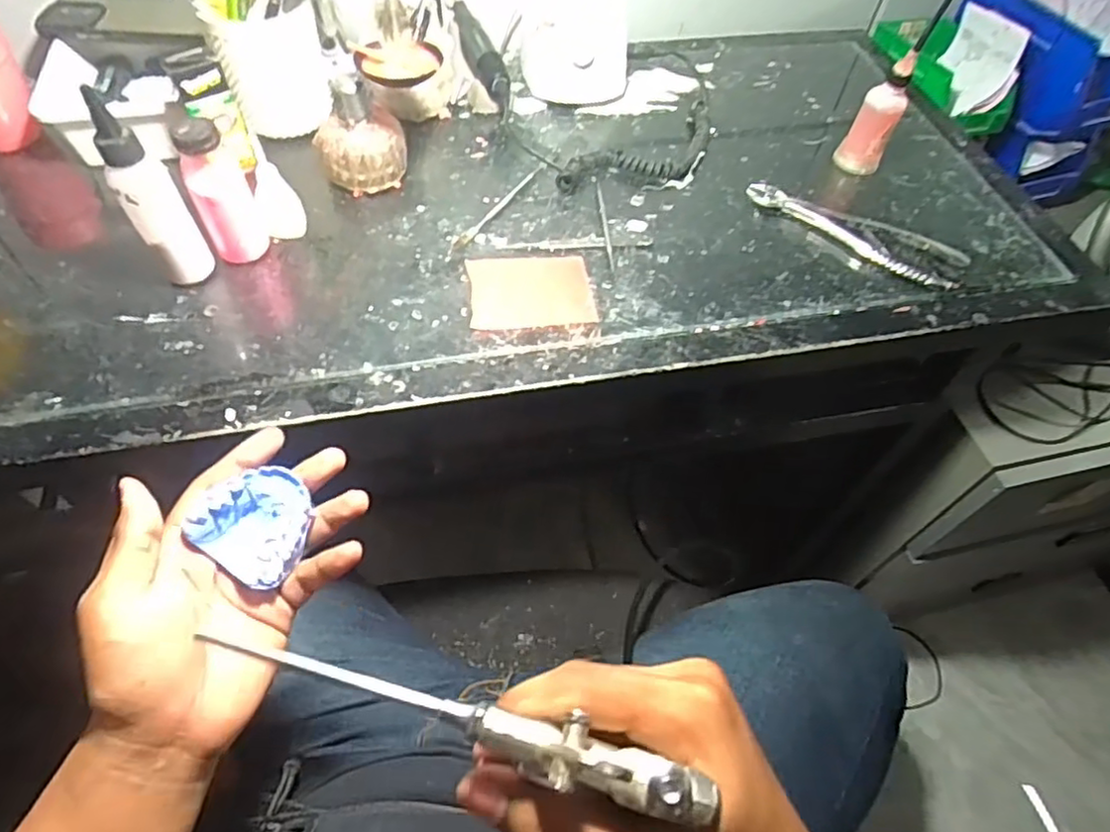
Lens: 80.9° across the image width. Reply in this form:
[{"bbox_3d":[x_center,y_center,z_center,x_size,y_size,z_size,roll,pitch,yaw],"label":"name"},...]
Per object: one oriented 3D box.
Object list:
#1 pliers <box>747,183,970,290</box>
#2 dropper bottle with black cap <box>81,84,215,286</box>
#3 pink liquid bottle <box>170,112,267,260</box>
[{"bbox_3d":[0.269,-0.168,0.590,0.195,0.009,0.054,29,59,15],"label":"pliers"},{"bbox_3d":[-0.290,-0.154,0.469,0.037,0.141,0.029,-32,63,-22],"label":"dropper bottle with black cap"},{"bbox_3d":[-0.256,-0.172,0.498,0.039,0.118,0.037,-22,60,-17],"label":"pink liquid bottle"}]

